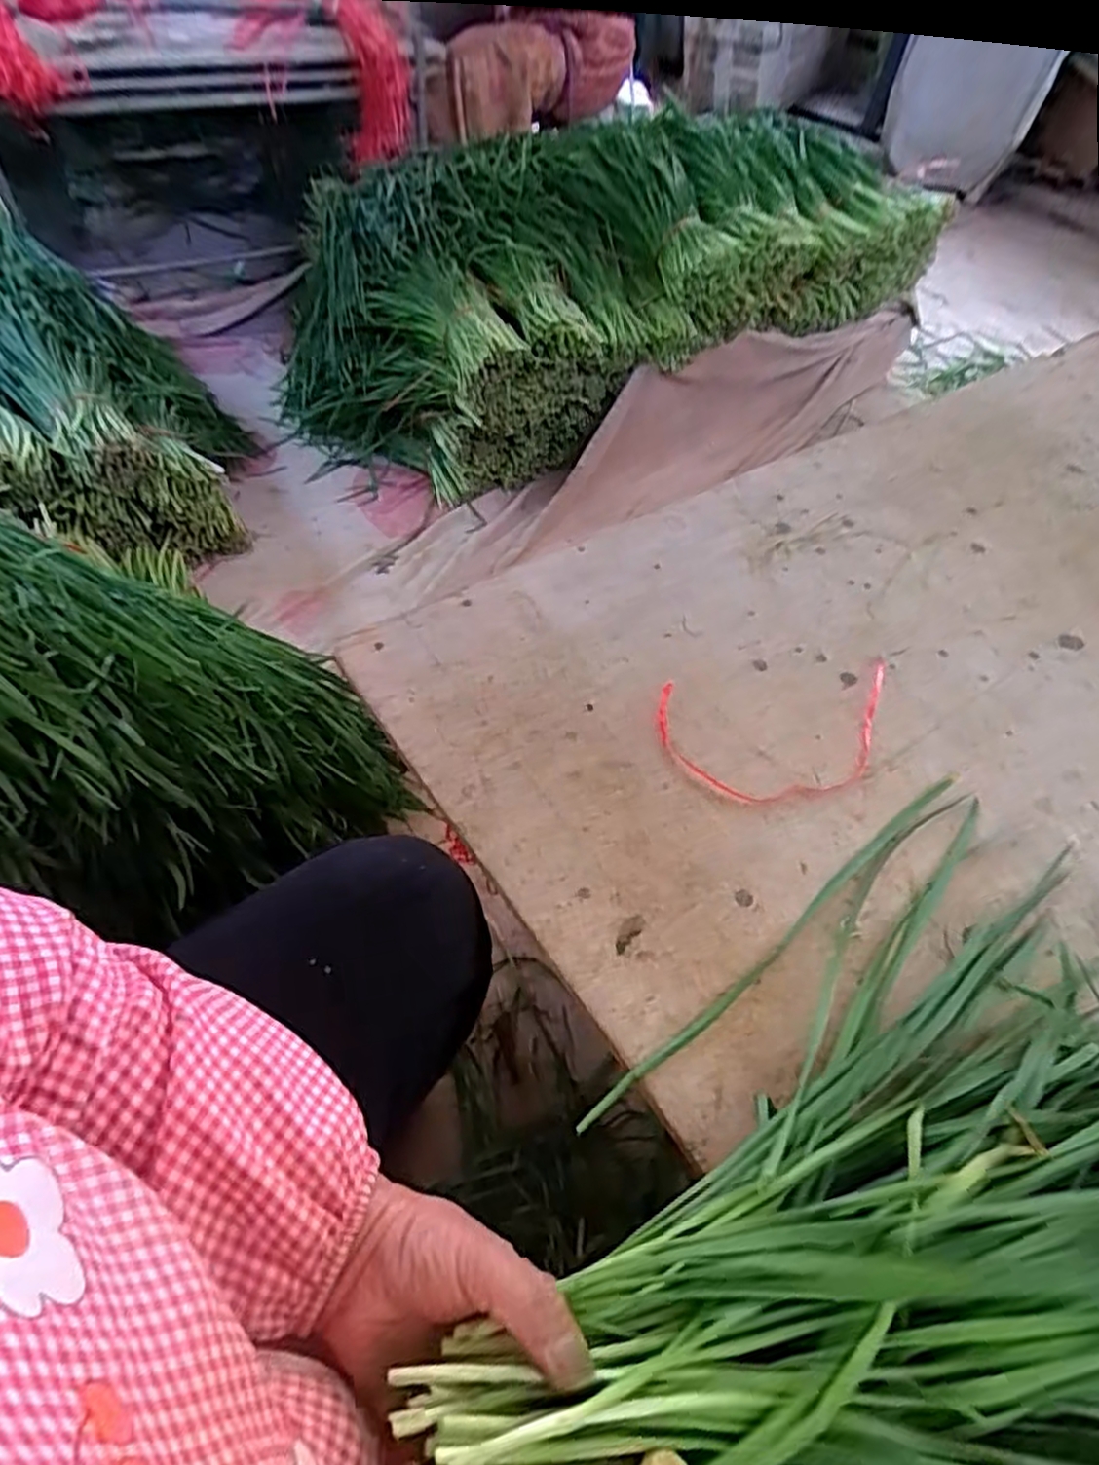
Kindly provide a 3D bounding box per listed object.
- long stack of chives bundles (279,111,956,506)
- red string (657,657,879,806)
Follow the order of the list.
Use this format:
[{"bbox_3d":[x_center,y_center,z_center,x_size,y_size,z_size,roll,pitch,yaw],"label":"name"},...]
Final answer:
[{"bbox_3d":[0.101,-0.808,1.272,1.215,0.361,0.529,-19,57,-4],"label":"long stack of chives bundles"},{"bbox_3d":[0.177,-0.001,0.517,0.194,0.007,0.099,-8,58,-13],"label":"red string"}]

